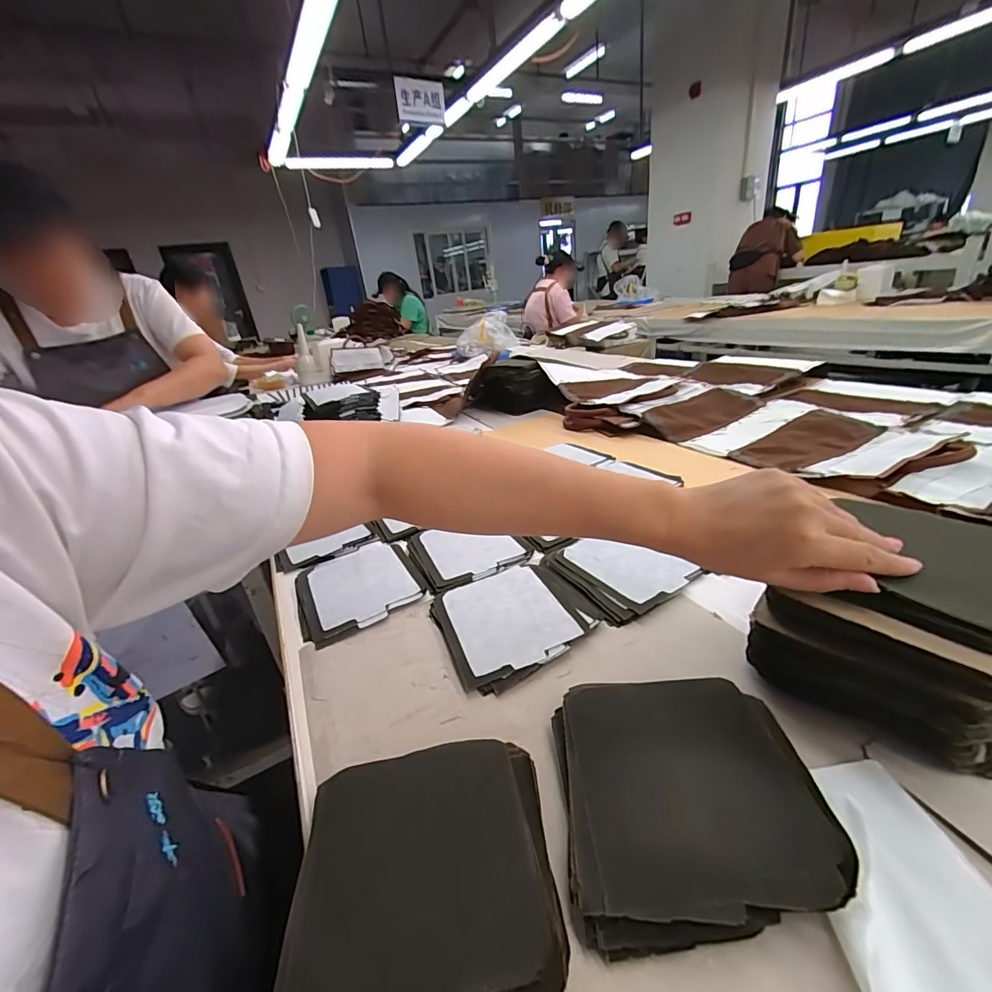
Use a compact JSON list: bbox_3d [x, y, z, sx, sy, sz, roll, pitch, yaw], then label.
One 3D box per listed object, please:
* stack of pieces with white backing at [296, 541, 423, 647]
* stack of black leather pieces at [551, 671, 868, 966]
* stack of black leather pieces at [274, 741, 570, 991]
[{"bbox_3d":[-0.166,0.103,0.530,0.135,0.009,0.165,-18,28,-20],"label":"stack of pieces with white backing"},{"bbox_3d":[0.117,0.182,0.278,0.148,0.020,0.148,-6,26,4],"label":"stack of black leather pieces"},{"bbox_3d":[-0.041,0.214,0.253,0.144,0.014,0.143,-12,27,-9],"label":"stack of black leather pieces"}]

